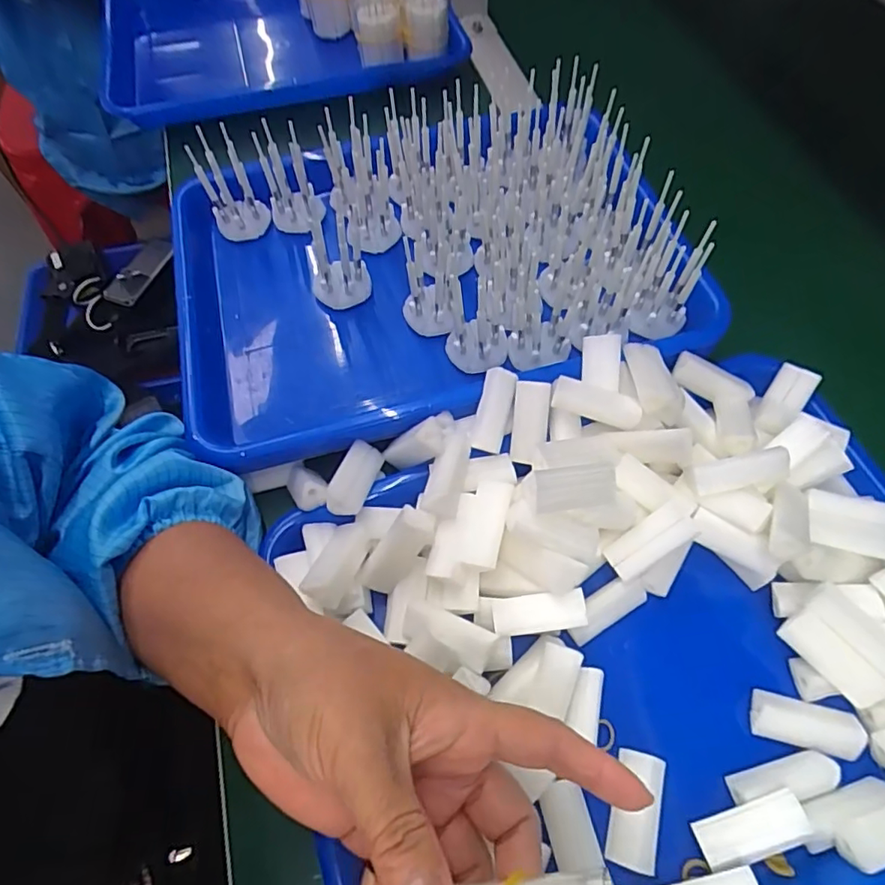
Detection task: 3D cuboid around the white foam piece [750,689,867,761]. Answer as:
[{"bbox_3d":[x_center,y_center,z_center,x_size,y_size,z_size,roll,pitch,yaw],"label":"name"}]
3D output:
[{"bbox_3d":[0.172,0.133,0.269,0.046,0.011,0.021,12,63,8],"label":"white foam piece"}]

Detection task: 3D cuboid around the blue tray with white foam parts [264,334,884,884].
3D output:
[{"bbox_3d":[0.090,0.083,0.281,0.319,0.058,0.271,-18,62,-8],"label":"blue tray with white foam parts"}]

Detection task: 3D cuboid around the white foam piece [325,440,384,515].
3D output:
[{"bbox_3d":[-0.048,0.020,0.315,0.020,0.010,0.046,11,47,8],"label":"white foam piece"}]

